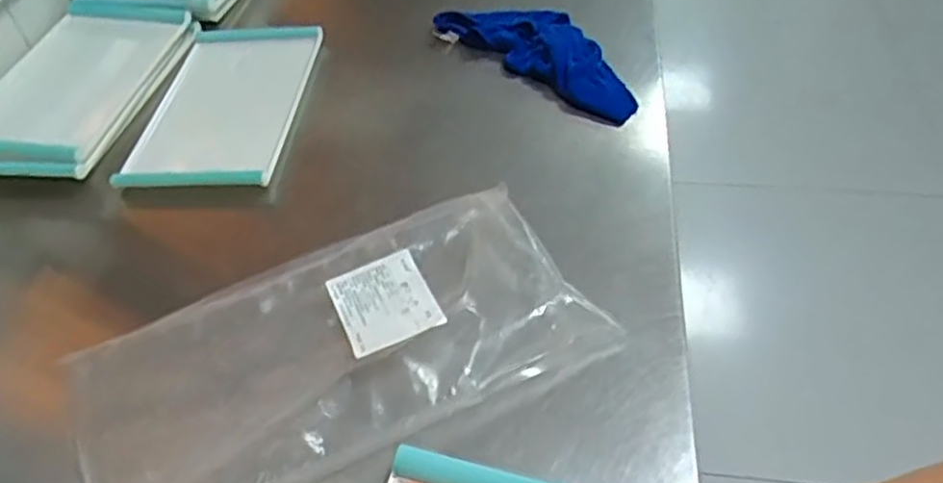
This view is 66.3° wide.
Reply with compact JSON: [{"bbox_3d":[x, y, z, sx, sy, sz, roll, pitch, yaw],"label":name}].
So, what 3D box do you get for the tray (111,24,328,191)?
[{"bbox_3d":[-0.286,-0.174,0.854,0.179,0.022,0.301,-3,47,2],"label":"tray"}]

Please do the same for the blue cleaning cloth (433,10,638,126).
[{"bbox_3d":[0.088,-0.238,0.883,0.109,0.033,0.312,-35,54,-24],"label":"blue cleaning cloth"}]

